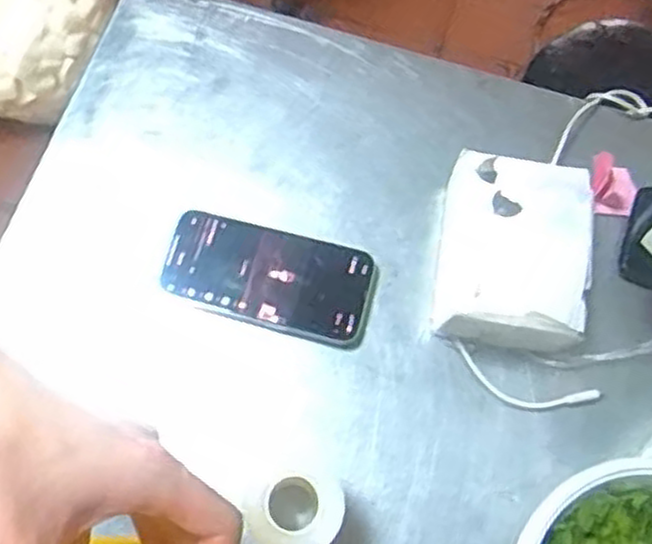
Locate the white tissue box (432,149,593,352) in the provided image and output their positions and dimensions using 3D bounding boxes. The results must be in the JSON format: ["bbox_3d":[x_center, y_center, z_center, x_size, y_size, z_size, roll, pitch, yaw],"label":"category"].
[{"bbox_3d":[0.124,-0.013,0.528,0.097,0.060,0.115,10,70,1],"label":"white tissue box"}]

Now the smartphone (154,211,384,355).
[{"bbox_3d":[-0.039,0.004,0.542,0.145,0.011,0.068,15,70,3],"label":"smartphone"}]

